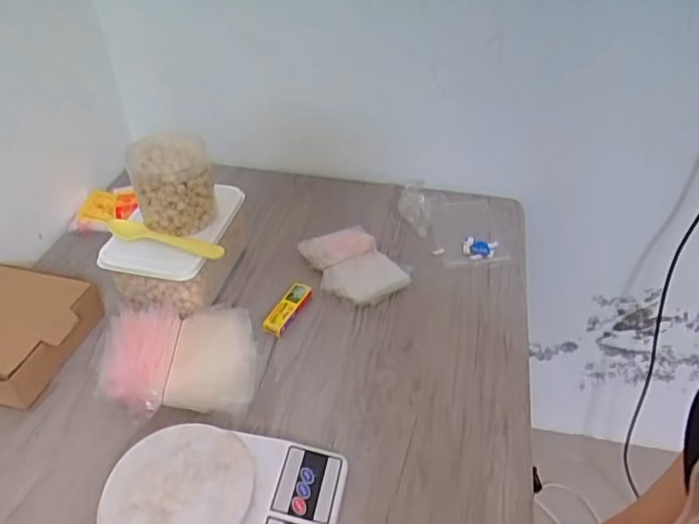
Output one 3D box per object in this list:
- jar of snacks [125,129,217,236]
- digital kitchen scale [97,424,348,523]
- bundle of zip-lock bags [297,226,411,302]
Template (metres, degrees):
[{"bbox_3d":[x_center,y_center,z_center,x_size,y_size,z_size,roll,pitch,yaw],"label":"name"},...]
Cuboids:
[{"bbox_3d":[-0.221,-0.100,0.717,0.096,0.112,0.079,-15,43,-17],"label":"jar of snacks"},{"bbox_3d":[-0.118,0.228,0.532,0.212,0.039,0.155,7,41,8],"label":"digital kitchen scale"},{"bbox_3d":[0.006,0.004,0.803,0.115,0.032,0.137,-25,47,-27],"label":"bundle of zip-lock bags"}]

